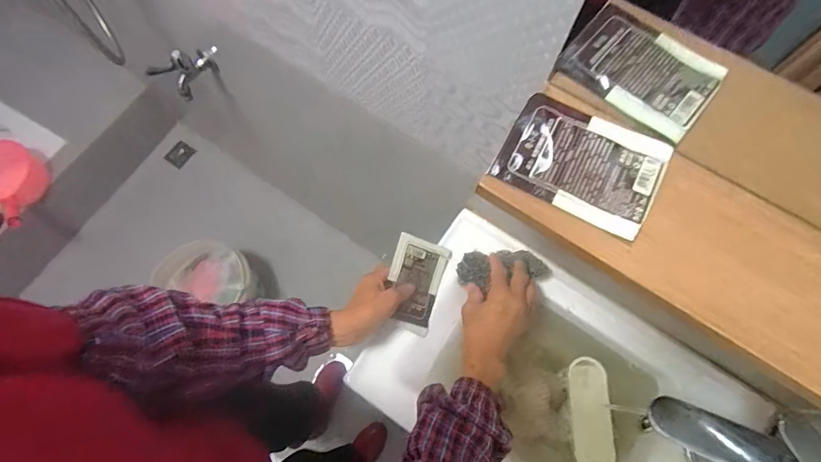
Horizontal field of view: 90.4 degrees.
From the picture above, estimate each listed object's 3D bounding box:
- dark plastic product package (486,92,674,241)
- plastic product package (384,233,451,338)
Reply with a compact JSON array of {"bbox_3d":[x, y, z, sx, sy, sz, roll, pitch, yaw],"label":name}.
[{"bbox_3d":[0.120,-0.050,0.289,0.106,0.008,0.078,27,72,9],"label":"dark plastic product package"},{"bbox_3d":[0.005,0.075,0.576,0.082,0.009,0.125,22,79,-17],"label":"plastic product package"}]

